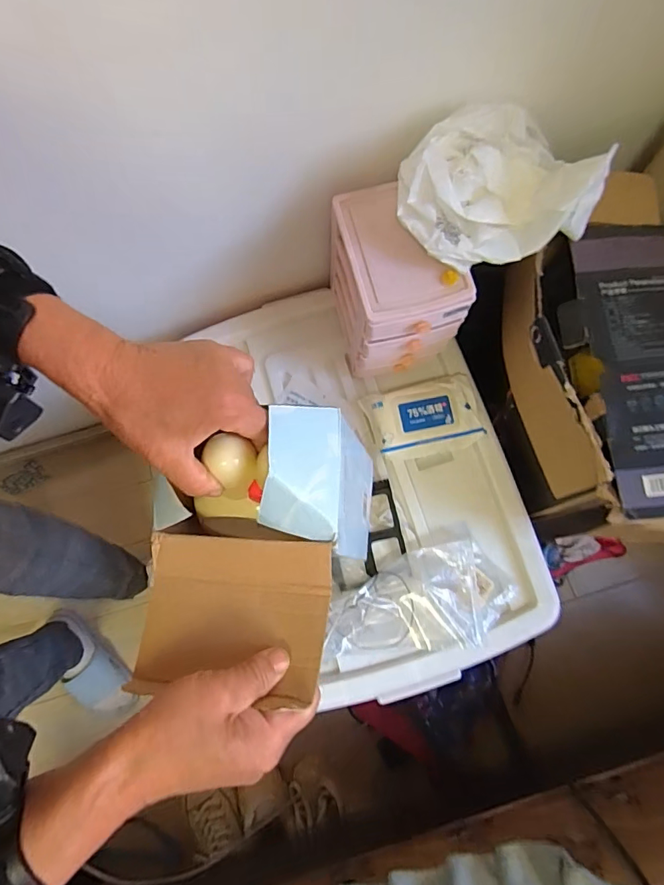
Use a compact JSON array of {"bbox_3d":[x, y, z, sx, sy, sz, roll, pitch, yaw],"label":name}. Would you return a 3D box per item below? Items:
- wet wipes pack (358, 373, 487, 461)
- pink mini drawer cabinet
[{"bbox_3d":[0.140,-0.036,0.711,0.163,0.028,0.106,-15,75,0],"label":"wet wipes pack"},{"bbox_3d":[0.085,-0.208,0.657,0.145,0.205,0.180,-14,75,0],"label":"pink mini drawer cabinet"}]

